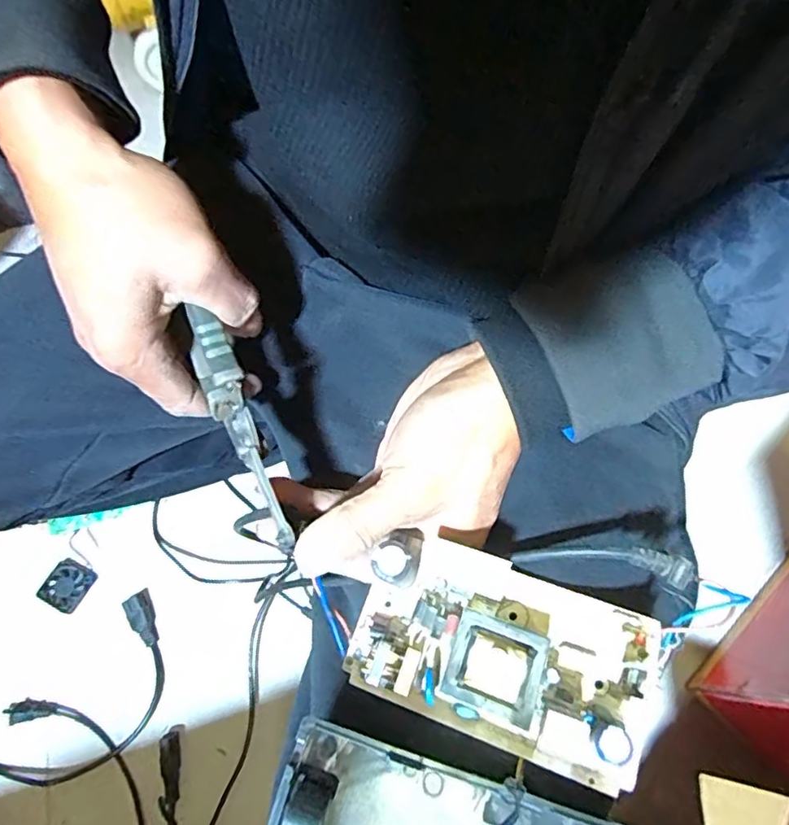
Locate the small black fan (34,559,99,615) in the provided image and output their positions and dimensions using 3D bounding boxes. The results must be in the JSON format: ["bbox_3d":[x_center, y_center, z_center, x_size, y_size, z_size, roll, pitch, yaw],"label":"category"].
[{"bbox_3d":[-0.404,0.213,0.691,0.049,0.012,0.056,27,68,8],"label":"small black fan"}]

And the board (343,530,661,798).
[{"bbox_3d":[0.045,0.101,0.240,0.123,0.035,0.071,21,68,6],"label":"board"}]

